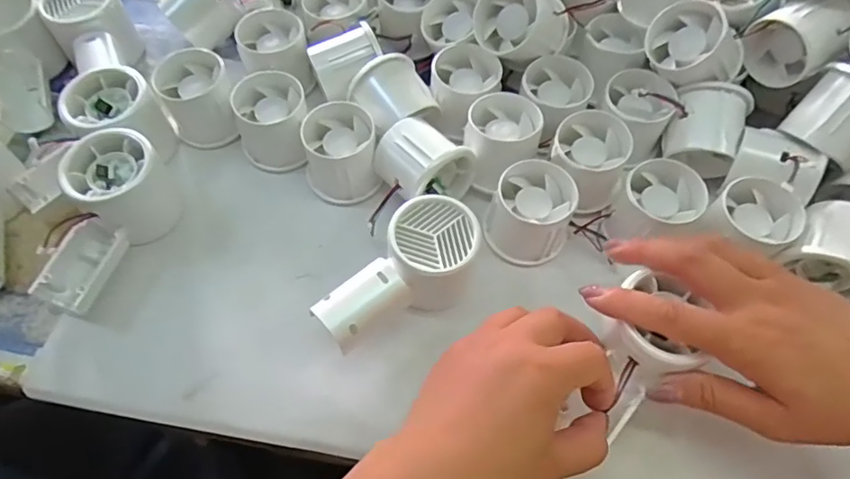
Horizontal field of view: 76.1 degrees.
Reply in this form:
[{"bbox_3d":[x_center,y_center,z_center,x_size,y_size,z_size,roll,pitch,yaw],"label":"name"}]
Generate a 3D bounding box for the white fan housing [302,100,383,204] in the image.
[{"bbox_3d":[-0.060,-0.060,0.391,0.050,0.047,0.056,-10,62,-6],"label":"white fan housing"}]

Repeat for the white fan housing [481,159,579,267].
[{"bbox_3d":[0.071,-0.018,0.370,0.056,0.045,0.054,0,62,-1],"label":"white fan housing"}]

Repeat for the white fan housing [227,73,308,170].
[{"bbox_3d":[-0.112,-0.084,0.401,0.051,0.047,0.057,1,62,-1],"label":"white fan housing"}]

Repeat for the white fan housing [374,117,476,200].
[{"bbox_3d":[0.000,-0.055,0.379,0.056,0.044,0.057,-34,68,-18],"label":"white fan housing"}]

